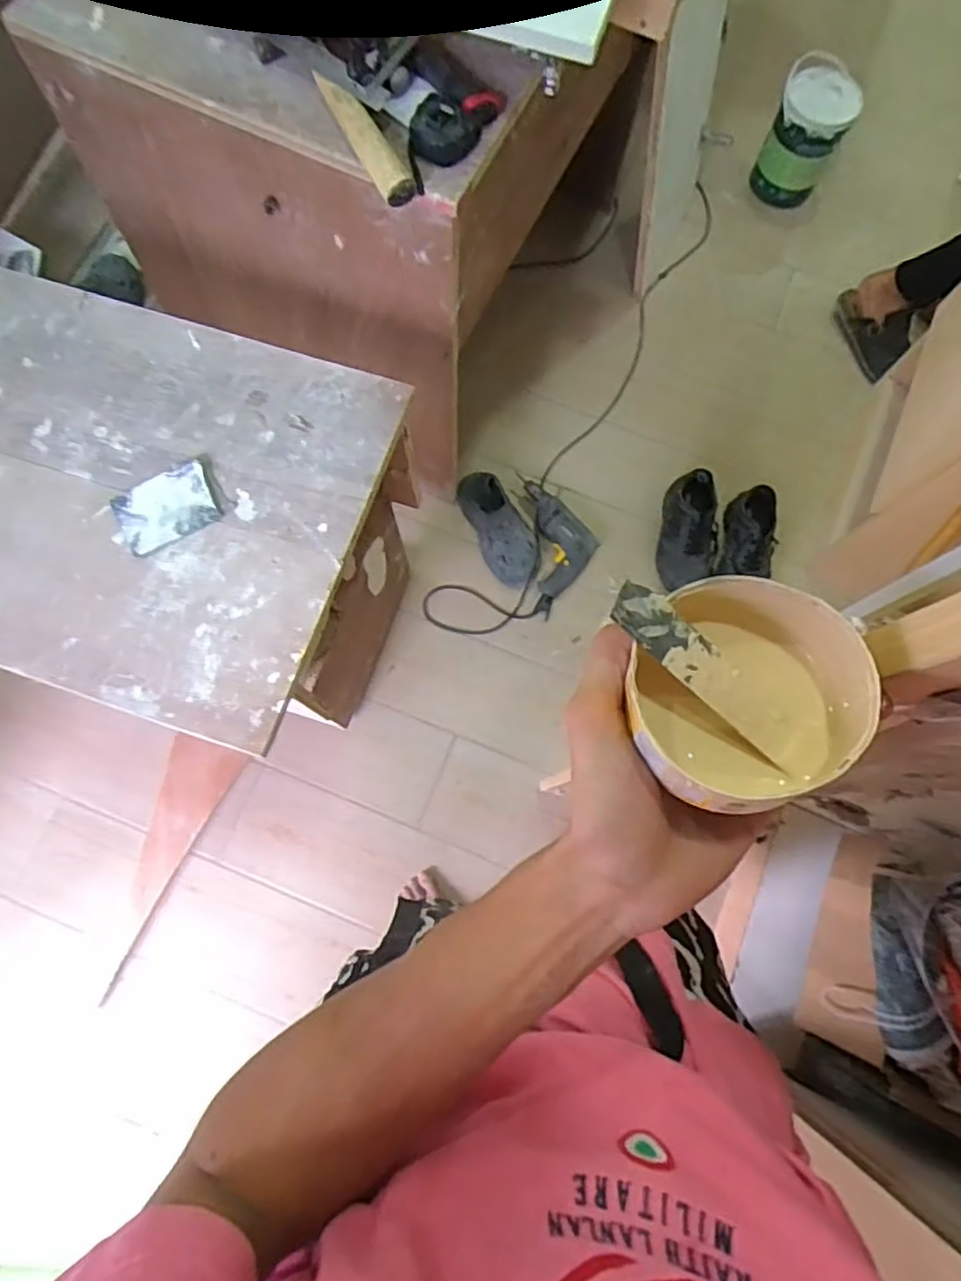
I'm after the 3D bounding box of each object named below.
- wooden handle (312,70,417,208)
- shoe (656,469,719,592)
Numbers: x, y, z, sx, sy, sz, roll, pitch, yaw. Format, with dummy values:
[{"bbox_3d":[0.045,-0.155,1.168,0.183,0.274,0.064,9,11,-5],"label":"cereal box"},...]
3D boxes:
[{"bbox_3d":[-0.135,-0.583,0.779,0.040,0.026,0.191,-31,79,-9],"label":"wooden handle"},{"bbox_3d":[0.455,-0.229,1.458,0.123,0.094,0.255,10,75,1],"label":"shoe"}]

